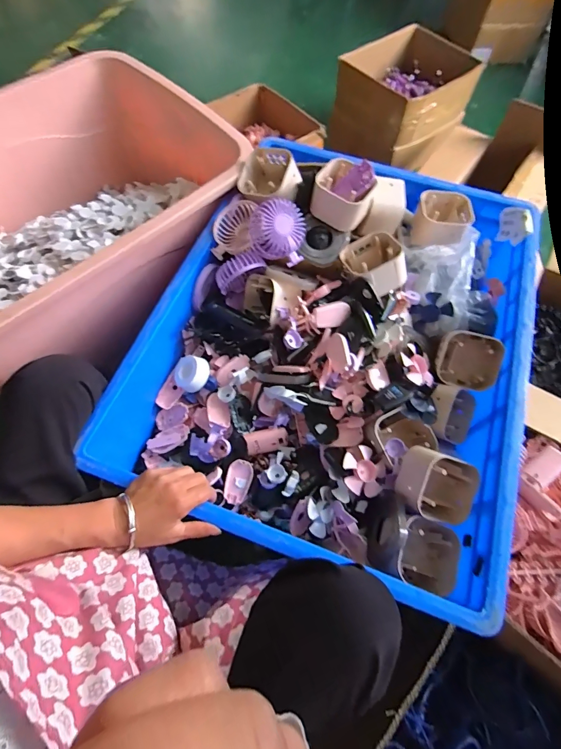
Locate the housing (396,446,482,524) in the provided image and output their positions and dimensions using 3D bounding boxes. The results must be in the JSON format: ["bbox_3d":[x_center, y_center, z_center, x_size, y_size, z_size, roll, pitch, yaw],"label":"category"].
[{"bbox_3d":[0.216,0.154,0.515,0.081,0.064,0.088,25,85,-15],"label":"housing"}]

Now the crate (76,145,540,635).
[{"bbox_3d":[0.097,-0.077,0.607,0.532,0.208,0.675,18,66,5],"label":"crate"}]

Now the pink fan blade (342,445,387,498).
[{"bbox_3d":[0.123,0.144,0.544,0.066,0.029,0.070,1,66,-3],"label":"pink fan blade"}]

